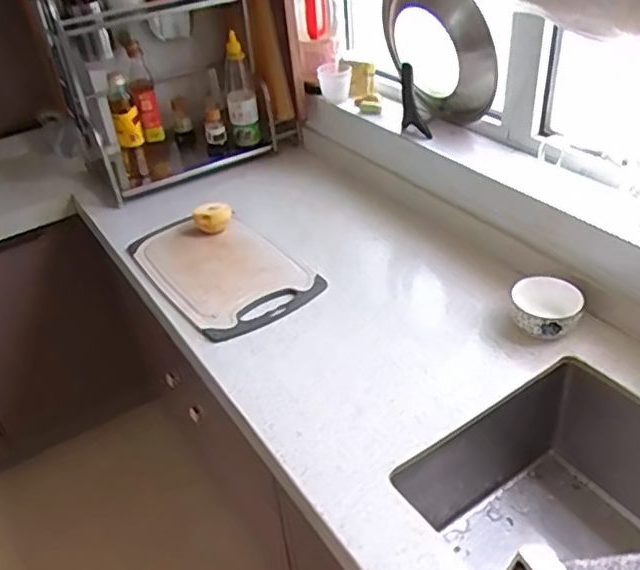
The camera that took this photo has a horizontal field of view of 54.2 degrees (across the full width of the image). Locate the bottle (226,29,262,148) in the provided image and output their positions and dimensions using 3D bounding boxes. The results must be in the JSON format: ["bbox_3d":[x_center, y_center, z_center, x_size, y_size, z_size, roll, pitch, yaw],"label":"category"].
[{"bbox_3d":[-0.176,-0.434,1.421,0.066,0.237,0.067,-6,39,-4],"label":"bottle"}]

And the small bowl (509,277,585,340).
[{"bbox_3d":[0.336,0.034,0.929,0.102,0.054,0.089,11,41,15],"label":"small bowl"}]

